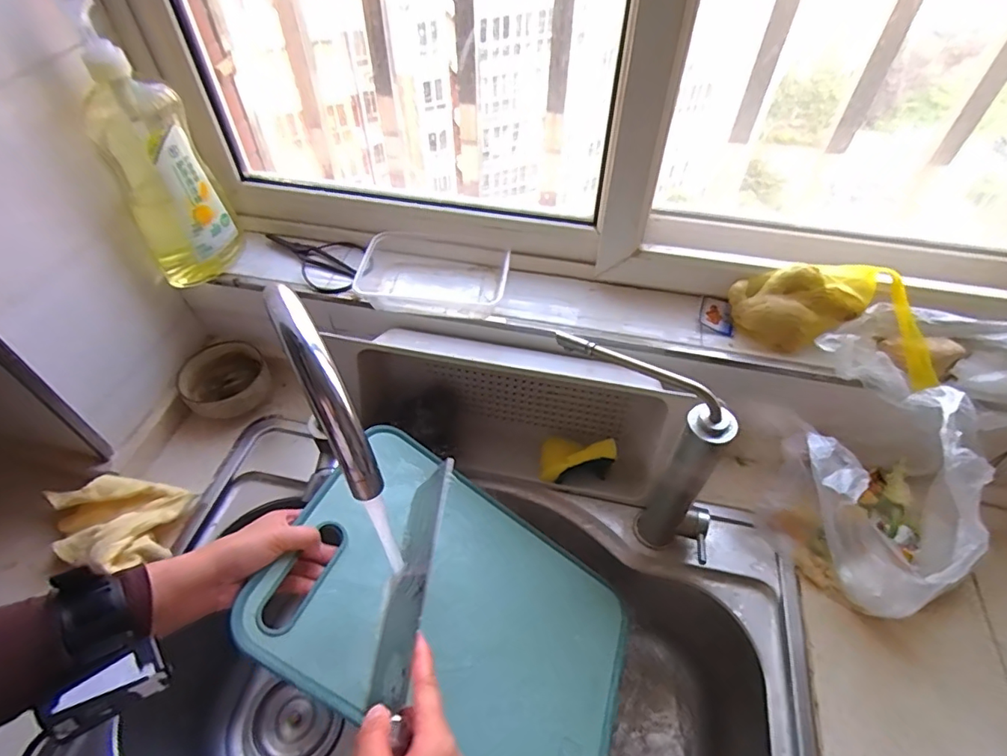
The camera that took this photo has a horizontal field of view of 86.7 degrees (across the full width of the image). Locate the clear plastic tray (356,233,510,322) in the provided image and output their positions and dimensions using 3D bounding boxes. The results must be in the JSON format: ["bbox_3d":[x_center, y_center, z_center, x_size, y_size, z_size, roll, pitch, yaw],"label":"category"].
[{"bbox_3d":[-0.083,-0.131,0.650,0.180,0.035,0.114,4,50,3],"label":"clear plastic tray"}]

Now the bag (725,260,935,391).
[{"bbox_3d":[0.355,-0.067,0.569,0.214,0.078,0.081,22,53,17],"label":"bag"}]

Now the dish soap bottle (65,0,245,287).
[{"bbox_3d":[-0.384,-0.243,0.589,0.099,0.271,0.088,-27,55,-21],"label":"dish soap bottle"}]

